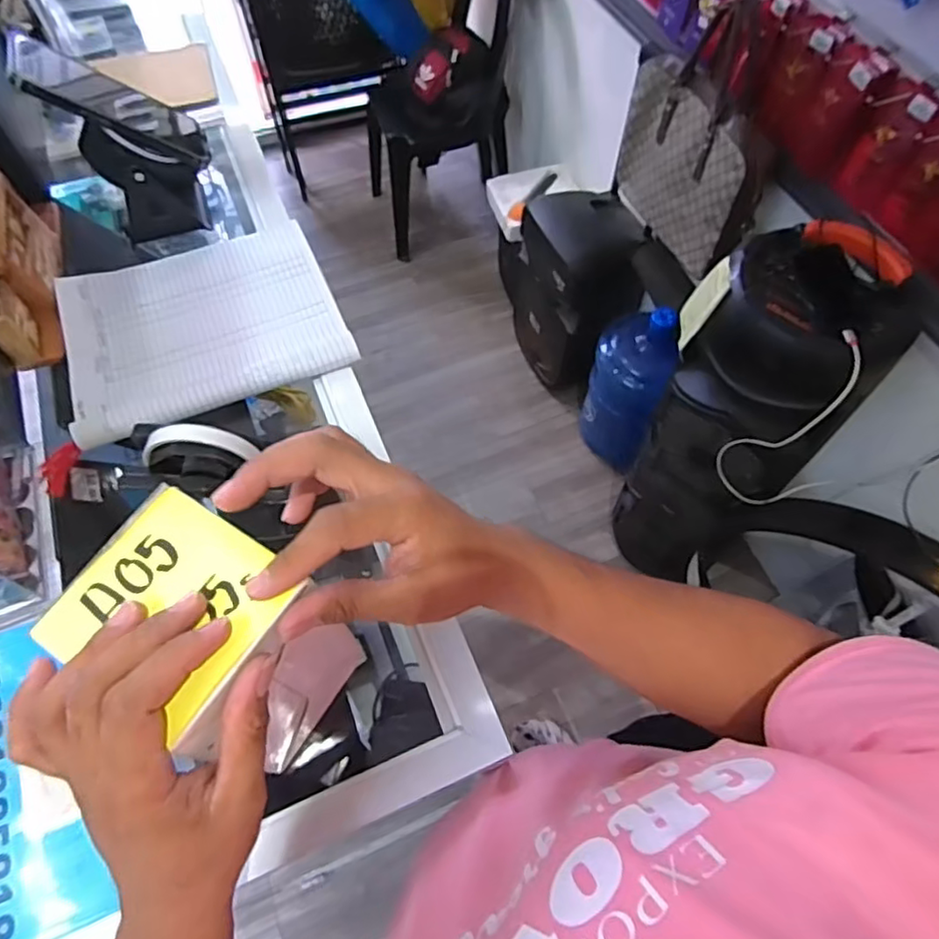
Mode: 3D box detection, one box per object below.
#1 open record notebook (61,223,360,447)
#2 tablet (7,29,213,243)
[{"bbox_3d":[-0.259,-0.144,0.592,0.249,0.019,0.213,-22,64,-11],"label":"open record notebook"},{"bbox_3d":[-0.327,-0.318,0.606,0.125,0.176,0.069,-25,64,-13],"label":"tablet"}]

